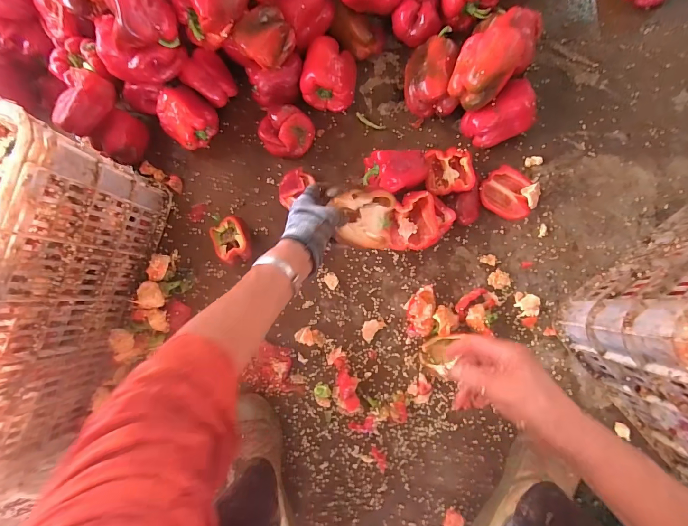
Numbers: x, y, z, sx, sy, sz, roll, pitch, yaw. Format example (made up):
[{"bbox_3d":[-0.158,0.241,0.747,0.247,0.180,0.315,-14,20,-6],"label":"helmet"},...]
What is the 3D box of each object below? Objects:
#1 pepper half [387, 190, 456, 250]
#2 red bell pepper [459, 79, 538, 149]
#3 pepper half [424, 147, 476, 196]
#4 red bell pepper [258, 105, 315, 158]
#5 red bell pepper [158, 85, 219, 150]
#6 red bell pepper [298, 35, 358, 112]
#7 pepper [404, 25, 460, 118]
[{"bbox_3d":[0.119,-0.068,0.597,0.112,0.054,0.097,-38,82,3],"label":"pepper half"},{"bbox_3d":[0.260,-0.241,0.590,0.102,0.078,0.071,-29,83,4],"label":"red bell pepper"},{"bbox_3d":[0.179,-0.157,0.610,0.078,0.038,0.080,-7,84,6],"label":"pepper half"},{"bbox_3d":[-0.106,-0.233,0.634,0.090,0.065,0.082,28,89,8],"label":"red bell pepper"},{"bbox_3d":[-0.281,-0.262,0.645,0.086,0.089,0.084,-1,85,7],"label":"red bell pepper"},{"bbox_3d":[-0.027,-0.337,0.627,0.092,0.089,0.100,3,86,7],"label":"red bell pepper"},{"bbox_3d":[0.148,-0.322,0.609,0.085,0.080,0.120,-1,85,7],"label":"pepper"}]

